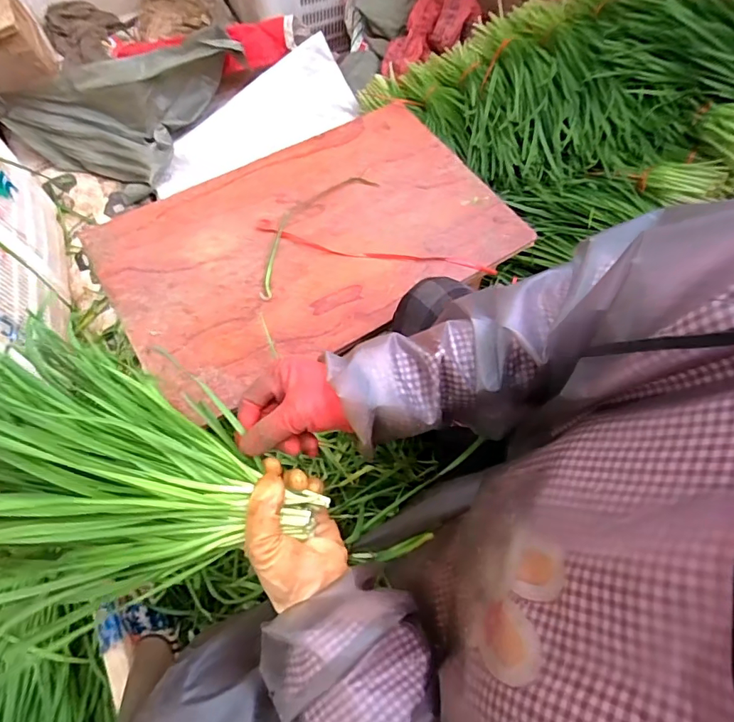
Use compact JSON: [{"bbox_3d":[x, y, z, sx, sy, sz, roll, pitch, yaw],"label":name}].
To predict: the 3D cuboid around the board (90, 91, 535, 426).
[{"bbox_3d":[-0.090,-0.202,0.754,0.581,0.014,0.401,-29,65,-16],"label":"board"}]

